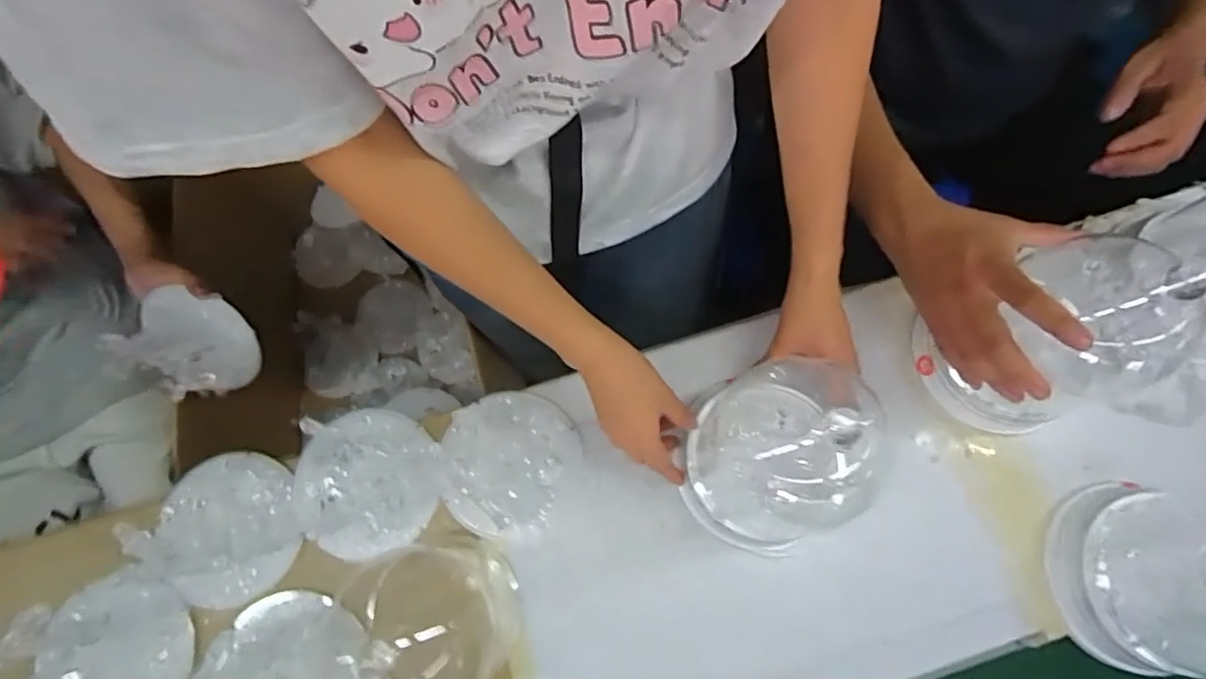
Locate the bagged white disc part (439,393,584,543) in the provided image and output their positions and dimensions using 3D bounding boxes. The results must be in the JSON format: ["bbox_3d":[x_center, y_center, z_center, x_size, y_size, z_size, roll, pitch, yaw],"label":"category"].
[{"bbox_3d":[-0.090,0.110,0.549,0.120,0.005,0.127,0,74,1],"label":"bagged white disc part"}]

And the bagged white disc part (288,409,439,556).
[{"bbox_3d":[-0.212,0.128,0.544,0.124,0.013,0.126,-2,74,0],"label":"bagged white disc part"}]

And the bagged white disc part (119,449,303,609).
[{"bbox_3d":[-0.339,0.167,0.531,0.133,0.023,0.127,0,74,1],"label":"bagged white disc part"}]

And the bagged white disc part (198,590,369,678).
[{"bbox_3d":[-0.264,0.282,0.502,0.122,0.027,0.128,0,74,1],"label":"bagged white disc part"}]

